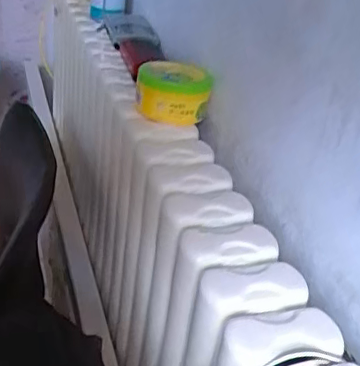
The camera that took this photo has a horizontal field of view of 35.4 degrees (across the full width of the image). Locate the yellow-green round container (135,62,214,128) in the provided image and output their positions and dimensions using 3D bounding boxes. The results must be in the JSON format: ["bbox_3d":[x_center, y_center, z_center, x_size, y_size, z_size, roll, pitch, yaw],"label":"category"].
[{"bbox_3d":[-0.007,-0.124,0.775,0.094,0.057,0.089,5,34,-3],"label":"yellow-green round container"}]

